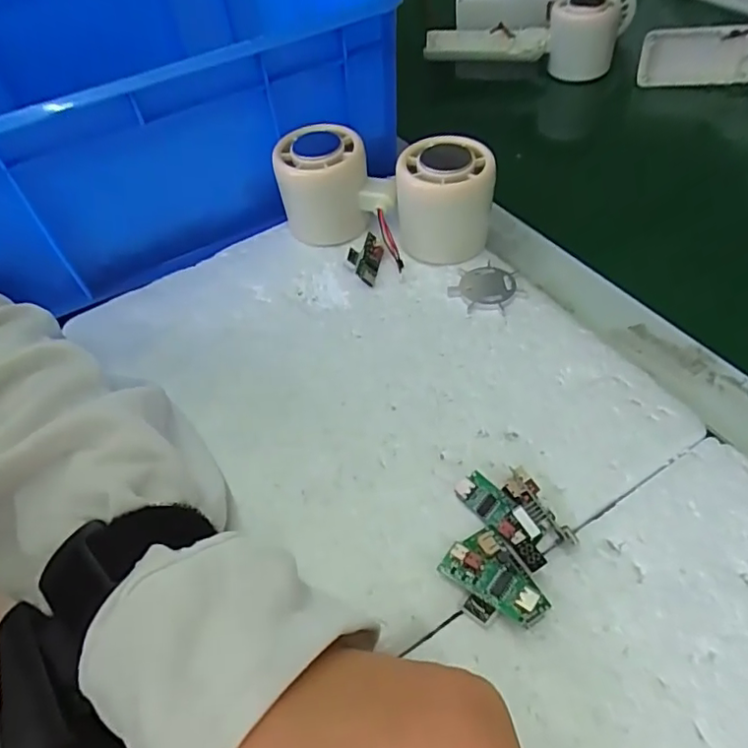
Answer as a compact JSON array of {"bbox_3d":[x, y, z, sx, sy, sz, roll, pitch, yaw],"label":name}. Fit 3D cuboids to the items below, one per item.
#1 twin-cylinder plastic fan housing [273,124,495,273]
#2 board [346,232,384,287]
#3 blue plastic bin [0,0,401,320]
[{"bbox_3d":[0.005,-0.105,0.345,0.130,0.064,0.050,10,54,15],"label":"twin-cylinder plastic fan housing"},{"bbox_3d":[-0.005,-0.070,0.344,0.020,0.006,0.033,20,65,-9],"label":"board"},{"bbox_3d":[-0.186,-0.191,0.401,0.306,0.129,0.283,-27,53,-14],"label":"blue plastic bin"}]

